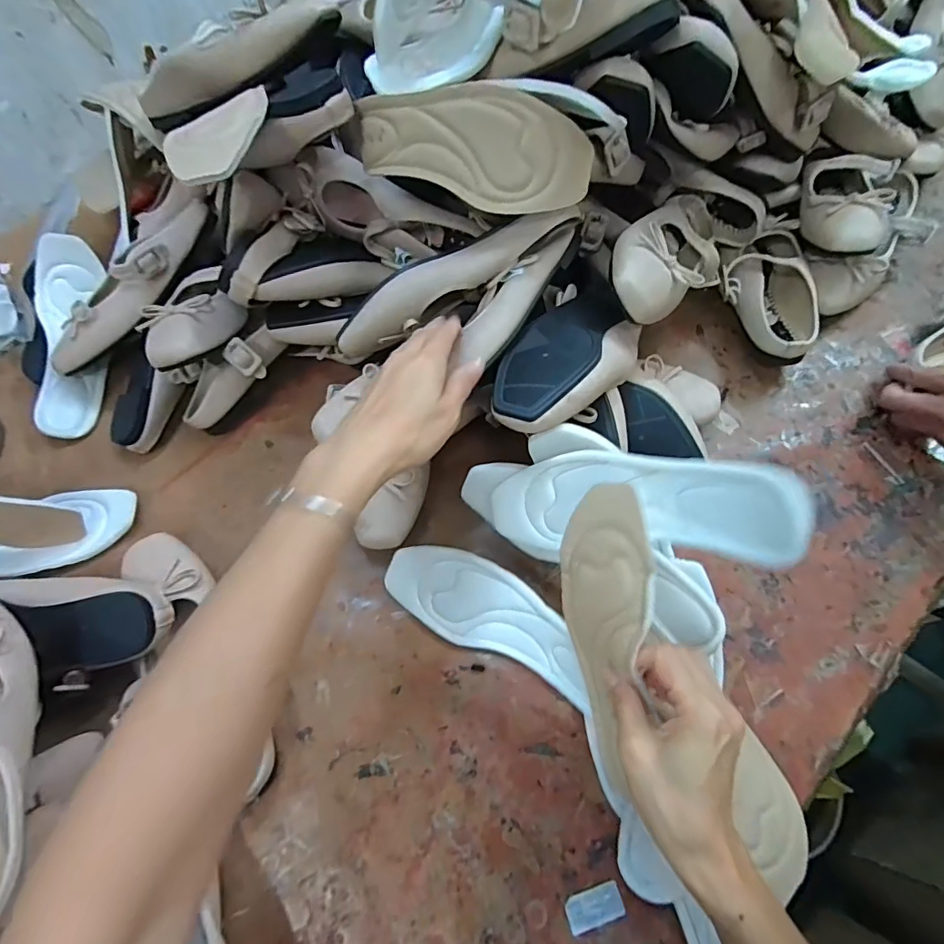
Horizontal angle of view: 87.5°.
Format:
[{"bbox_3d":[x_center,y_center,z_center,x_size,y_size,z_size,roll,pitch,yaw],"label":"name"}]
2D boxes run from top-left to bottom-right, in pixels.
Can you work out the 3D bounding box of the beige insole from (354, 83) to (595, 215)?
[{"bbox_3d":[-0.006,-0.255,0.383,0.190,0.071,0.047,19,68,12],"label":"beige insole"}]

